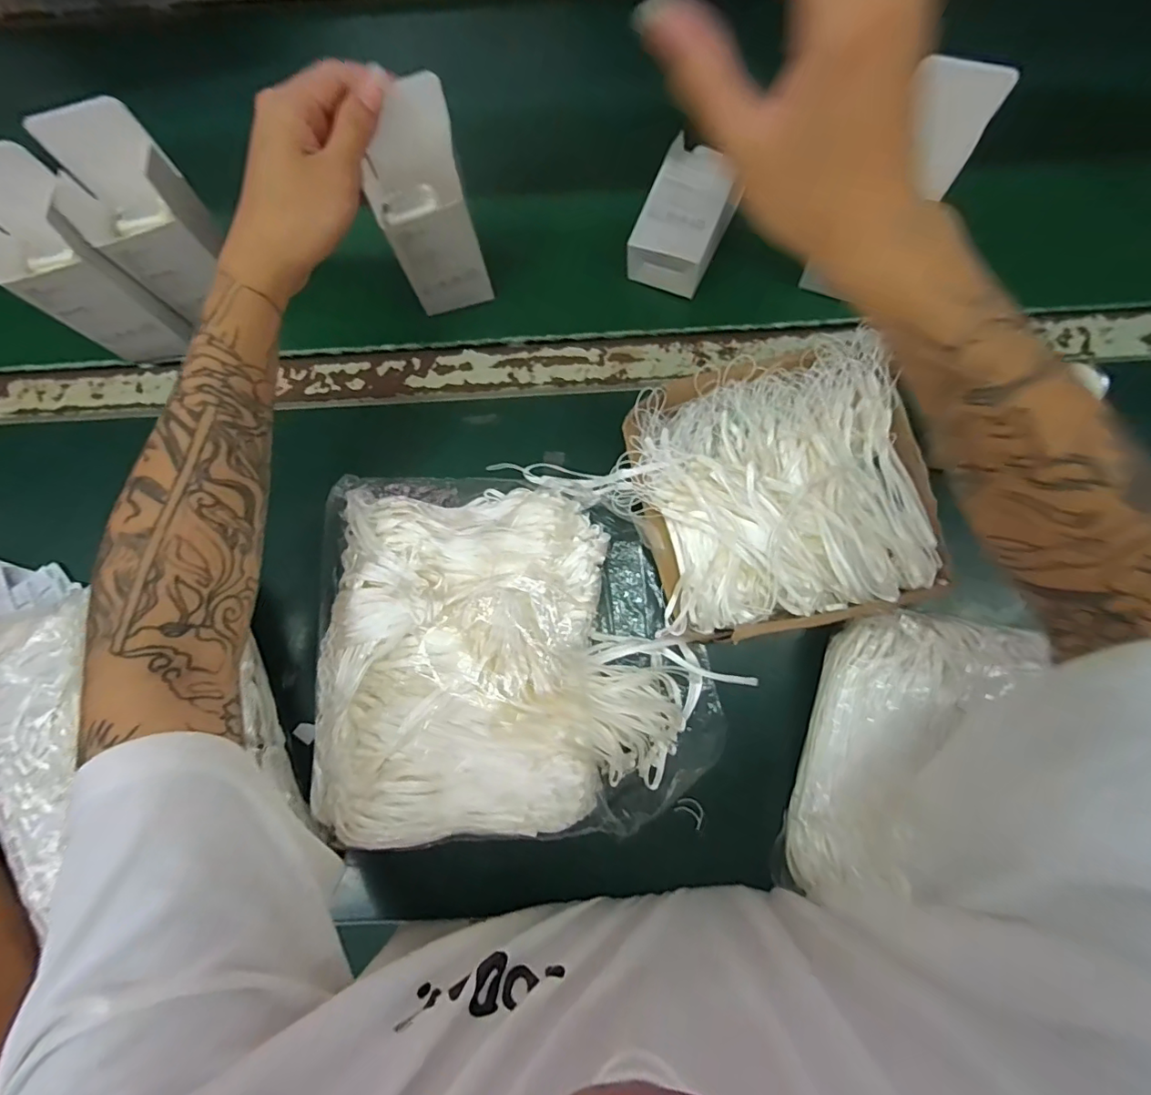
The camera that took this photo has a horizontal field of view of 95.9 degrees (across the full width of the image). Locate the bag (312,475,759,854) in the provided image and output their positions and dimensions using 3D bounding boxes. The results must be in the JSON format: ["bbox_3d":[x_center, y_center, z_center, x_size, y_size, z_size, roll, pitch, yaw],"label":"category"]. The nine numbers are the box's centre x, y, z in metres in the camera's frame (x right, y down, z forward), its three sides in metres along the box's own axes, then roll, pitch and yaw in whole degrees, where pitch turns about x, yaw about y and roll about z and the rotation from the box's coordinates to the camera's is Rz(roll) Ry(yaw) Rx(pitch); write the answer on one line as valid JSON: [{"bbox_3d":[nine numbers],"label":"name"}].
[{"bbox_3d":[-0.041,0.068,0.372,0.283,0.069,0.260,-5,79,0],"label":"bag"}]

